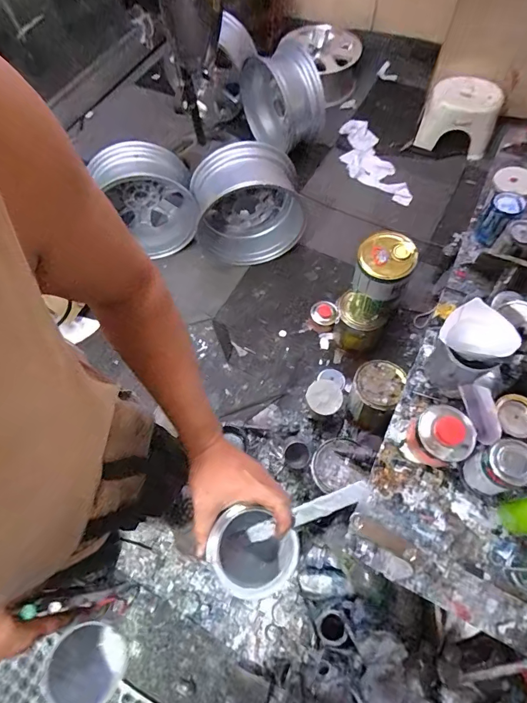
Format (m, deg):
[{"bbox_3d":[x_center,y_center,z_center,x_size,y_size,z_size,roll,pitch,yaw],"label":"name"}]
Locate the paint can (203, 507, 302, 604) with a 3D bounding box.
[{"bbox_3d":[-0.012,0.268,0.538,0.101,0.119,0.086,21,66,13],"label":"paint can"}]

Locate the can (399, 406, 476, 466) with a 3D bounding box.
[{"bbox_3d":[0.323,0.157,0.738,0.097,0.089,0.100,-1,67,2],"label":"can"}]

